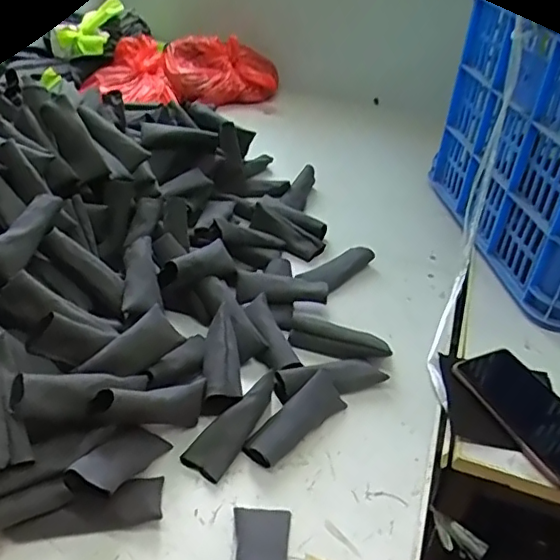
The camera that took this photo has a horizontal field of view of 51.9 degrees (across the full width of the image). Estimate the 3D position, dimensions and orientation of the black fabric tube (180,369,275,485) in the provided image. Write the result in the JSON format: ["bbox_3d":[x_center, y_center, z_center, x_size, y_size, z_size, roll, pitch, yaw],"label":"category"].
[{"bbox_3d":[-0.038,0.123,0.498,0.040,0.019,0.104,27,58,26],"label":"black fabric tube"}]

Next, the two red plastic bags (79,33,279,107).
[{"bbox_3d":[-0.178,-0.397,1.099,0.354,0.096,0.174,-18,42,-29],"label":"two red plastic bags"}]

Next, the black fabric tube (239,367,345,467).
[{"bbox_3d":[0.015,0.121,0.510,0.033,0.025,0.105,32,46,31],"label":"black fabric tube"}]

